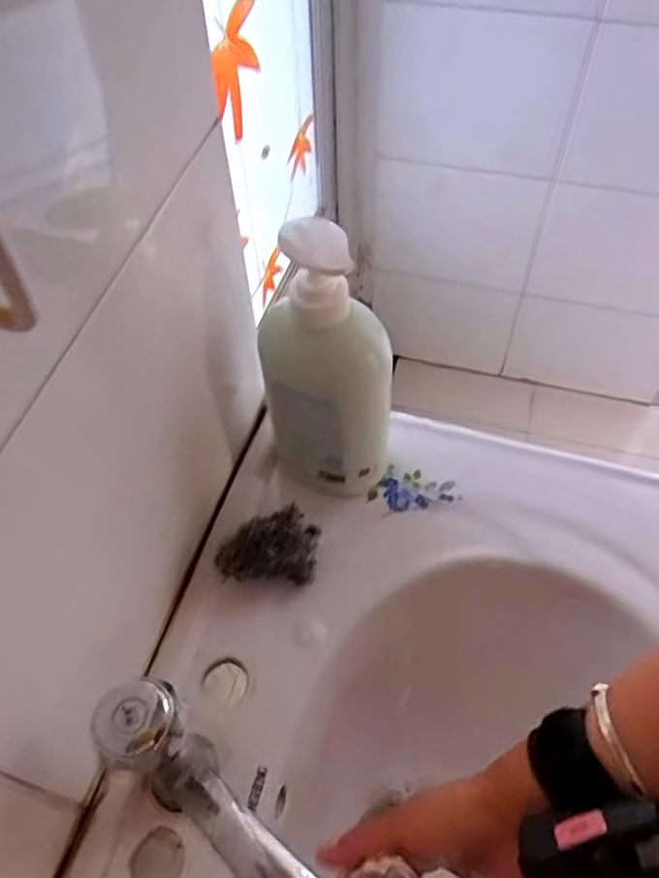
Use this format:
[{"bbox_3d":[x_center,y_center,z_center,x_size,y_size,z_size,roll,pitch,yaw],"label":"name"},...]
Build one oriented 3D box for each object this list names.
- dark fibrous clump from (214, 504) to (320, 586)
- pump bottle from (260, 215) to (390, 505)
[{"bbox_3d":[-0.044,0.079,0.498,0.071,0.047,0.048,-3,55,-1],"label":"dark fibrous clump"},{"bbox_3d":[0.002,-0.039,0.475,0.085,0.215,0.060,25,59,18],"label":"pump bottle"}]

